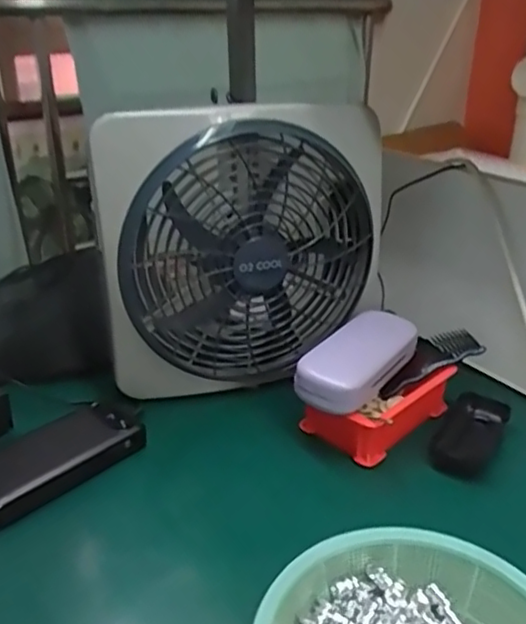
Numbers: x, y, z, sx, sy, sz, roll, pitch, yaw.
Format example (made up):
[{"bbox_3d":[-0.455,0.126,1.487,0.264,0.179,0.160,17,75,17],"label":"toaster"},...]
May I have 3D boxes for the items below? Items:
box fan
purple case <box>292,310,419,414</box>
[{"bbox_3d":[-0.020,-0.060,0.651,0.298,0.284,0.057,-10,27,-20],"label":"box fan"},{"bbox_3d":[0.098,0.046,0.611,0.070,0.039,0.144,17,31,32],"label":"purple case"}]

